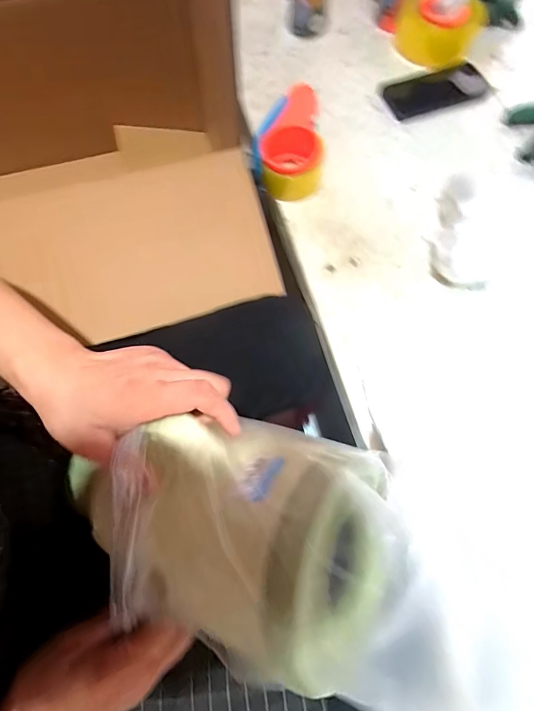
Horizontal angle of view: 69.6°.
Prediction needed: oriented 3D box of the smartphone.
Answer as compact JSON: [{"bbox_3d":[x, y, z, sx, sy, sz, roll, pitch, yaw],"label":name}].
[{"bbox_3d":[0.272,-0.427,0.618,0.164,0.014,0.071,-19,71,-7],"label":"smartphone"}]

